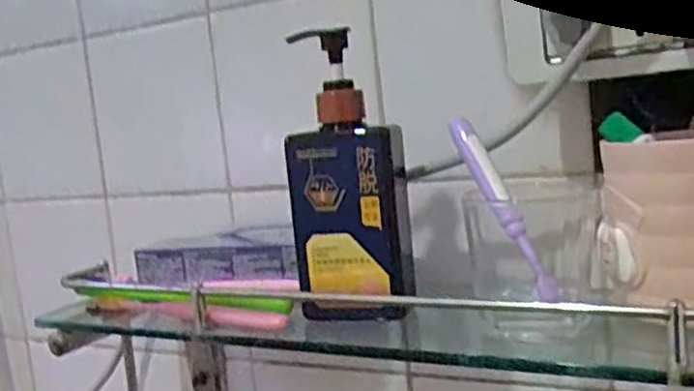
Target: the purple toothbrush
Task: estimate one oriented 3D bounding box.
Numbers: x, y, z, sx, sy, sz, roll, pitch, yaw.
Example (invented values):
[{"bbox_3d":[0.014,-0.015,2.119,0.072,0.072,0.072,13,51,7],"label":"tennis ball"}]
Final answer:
[{"bbox_3d":[0.088,0.004,0.419,0.015,0.125,0.012,-11,-29,-24],"label":"purple toothbrush"}]

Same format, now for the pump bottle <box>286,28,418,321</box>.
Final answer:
[{"bbox_3d":[0.001,-0.010,0.459,0.072,0.171,0.042,-4,9,16],"label":"pump bottle"}]

